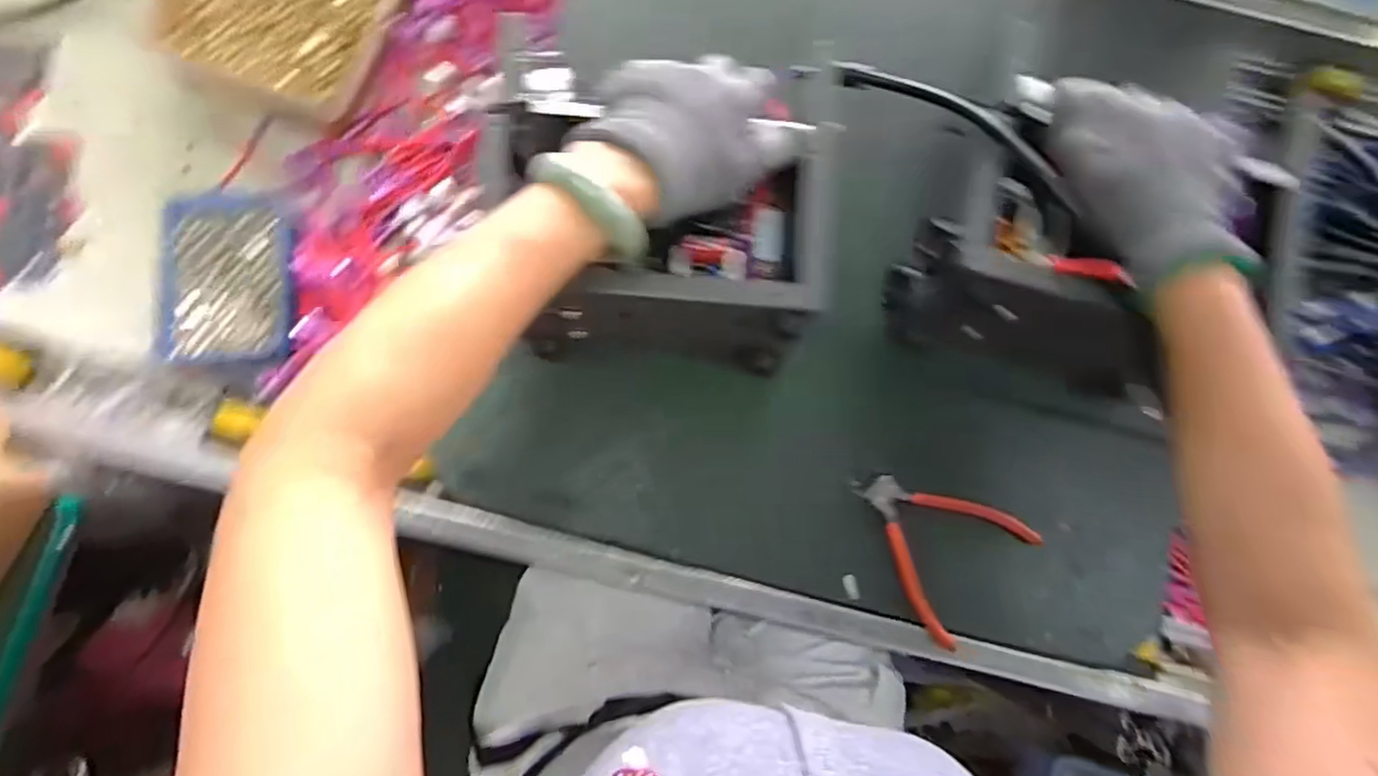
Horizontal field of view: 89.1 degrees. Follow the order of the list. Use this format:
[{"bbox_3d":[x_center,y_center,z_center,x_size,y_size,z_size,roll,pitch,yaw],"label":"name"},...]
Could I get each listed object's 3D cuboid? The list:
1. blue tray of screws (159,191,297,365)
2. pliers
[{"bbox_3d":[-0.392,-0.095,0.598,0.096,0.020,0.143,1,86,-19],"label":"blue tray of screws"},{"bbox_3d":[0.182,0.118,0.538,0.132,0.016,0.110,37,80,3],"label":"pliers"}]

